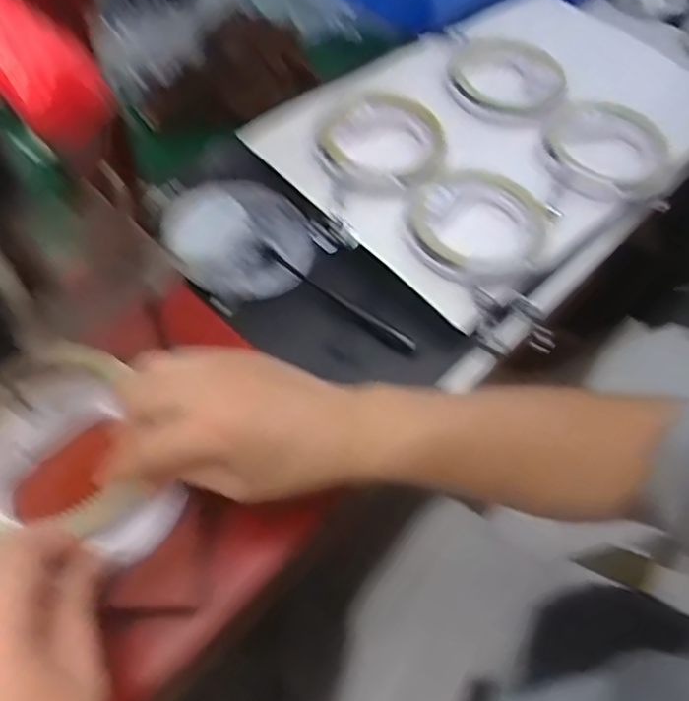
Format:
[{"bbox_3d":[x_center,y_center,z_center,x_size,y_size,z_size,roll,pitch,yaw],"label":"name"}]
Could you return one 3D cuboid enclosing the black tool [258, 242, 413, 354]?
[{"bbox_3d":[-0.012,-0.051,0.572,0.177,0.014,0.012,33,60,17],"label":"black tool"}]

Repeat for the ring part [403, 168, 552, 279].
[{"bbox_3d":[0.124,-0.120,0.586,0.127,0.013,0.131,2,56,-3],"label":"ring part"}]

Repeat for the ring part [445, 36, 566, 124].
[{"bbox_3d":[0.185,-0.308,0.724,0.134,0.028,0.142,0,57,0],"label":"ring part"}]

